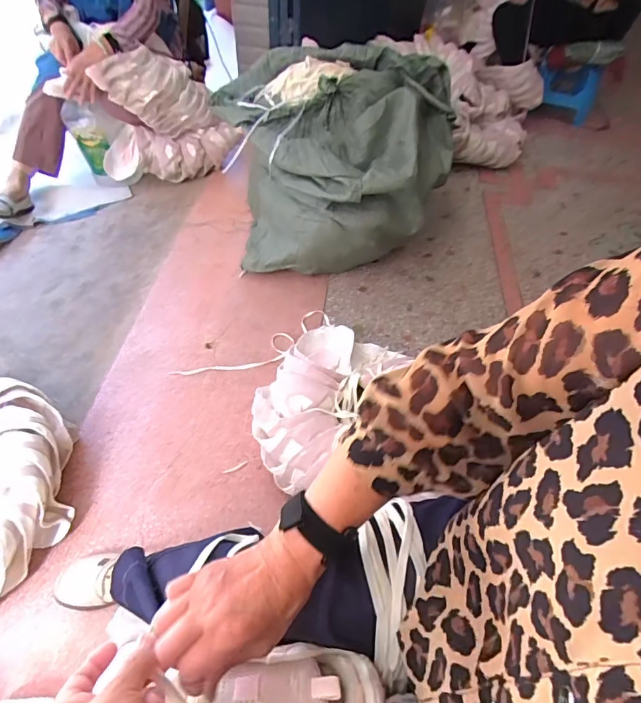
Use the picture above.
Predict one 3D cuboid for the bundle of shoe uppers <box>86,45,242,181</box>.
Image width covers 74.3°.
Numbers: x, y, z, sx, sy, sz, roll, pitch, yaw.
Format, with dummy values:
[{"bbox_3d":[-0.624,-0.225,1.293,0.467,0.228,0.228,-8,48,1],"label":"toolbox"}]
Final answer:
[{"bbox_3d":[-0.507,-0.747,1.415,0.437,0.429,0.136,-14,55,-15],"label":"bundle of shoe uppers"}]

